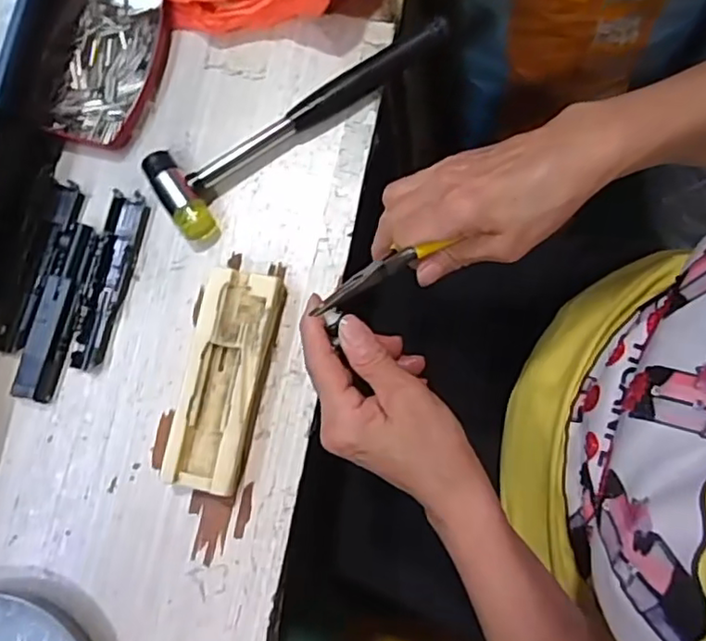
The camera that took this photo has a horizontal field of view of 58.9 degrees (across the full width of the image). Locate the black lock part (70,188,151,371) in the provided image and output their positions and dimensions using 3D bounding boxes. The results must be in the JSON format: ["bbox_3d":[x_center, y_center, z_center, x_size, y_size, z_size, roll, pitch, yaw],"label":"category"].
[{"bbox_3d":[-0.162,-0.027,0.416,0.026,0.010,0.119,11,80,3],"label":"black lock part"}]

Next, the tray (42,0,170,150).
[{"bbox_3d":[-0.176,-0.183,0.445,0.081,0.015,0.125,5,80,2],"label":"tray"}]

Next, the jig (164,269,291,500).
[{"bbox_3d":[-0.081,0.037,0.395,0.050,0.022,0.135,13,80,3],"label":"jig"}]

